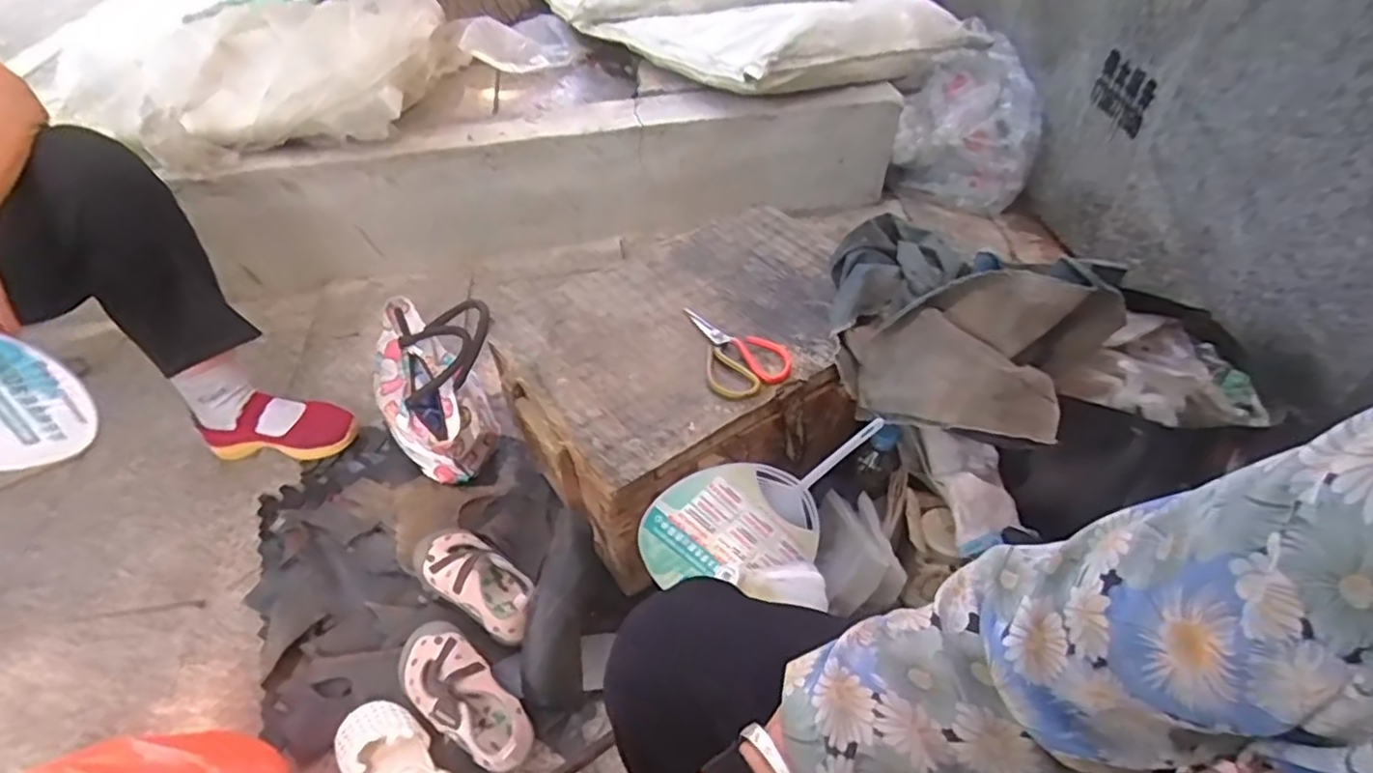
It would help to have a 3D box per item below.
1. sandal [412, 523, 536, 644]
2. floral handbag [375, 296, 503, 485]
[{"bbox_3d":[-0.245,0.227,0.792,0.173,0.050,0.076,26,51,26],"label":"sandal"},{"bbox_3d":[-0.333,0.013,0.937,0.160,0.210,0.216,-22,47,-19],"label":"floral handbag"}]

